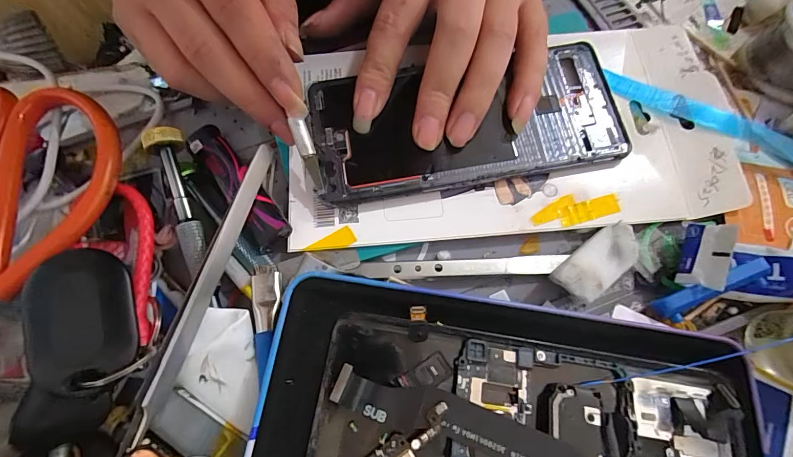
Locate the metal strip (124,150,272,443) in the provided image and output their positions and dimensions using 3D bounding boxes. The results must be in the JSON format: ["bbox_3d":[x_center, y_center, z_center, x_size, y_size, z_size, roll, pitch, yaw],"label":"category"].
[{"bbox_3d":[-0.085,0.022,0.170,0.004,0.009,0.137,-2,64,44],"label":"metal strip"}]

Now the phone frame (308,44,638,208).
[{"bbox_3d":[0.037,-0.057,0.203,0.160,0.015,0.071,-10,73,-3],"label":"phone frame"}]

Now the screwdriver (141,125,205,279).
[{"bbox_3d":[-0.104,-0.015,0.183,0.017,0.018,0.080,-22,74,-5],"label":"screwdriver"}]

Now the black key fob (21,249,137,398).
[{"bbox_3d":[-0.128,0.039,0.157,0.037,0.018,0.056,-18,73,-4],"label":"black key fob"}]

